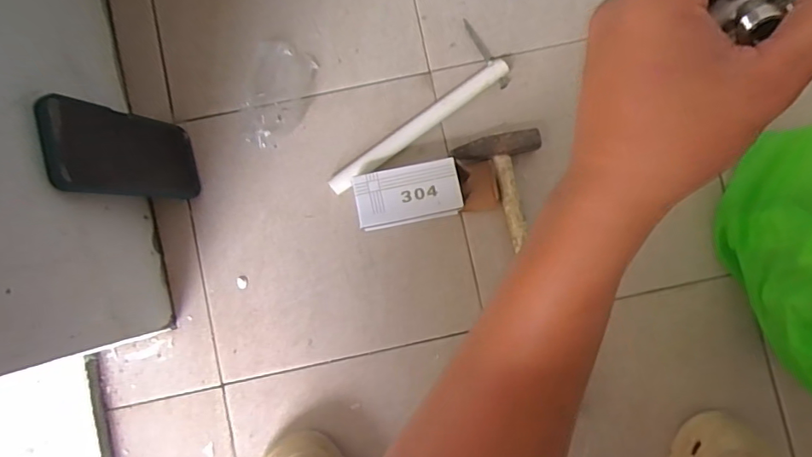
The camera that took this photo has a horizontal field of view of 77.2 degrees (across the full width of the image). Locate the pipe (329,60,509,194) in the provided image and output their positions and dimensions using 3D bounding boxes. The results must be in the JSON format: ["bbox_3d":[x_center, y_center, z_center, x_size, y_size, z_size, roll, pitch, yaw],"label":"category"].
[{"bbox_3d":[0.013,-0.117,0.572,0.235,0.021,0.025,-37,87,-3],"label":"pipe"}]

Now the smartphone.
[{"bbox_3d":[-0.268,-0.072,0.489,0.017,0.175,0.080,-11,88,15],"label":"smartphone"}]

